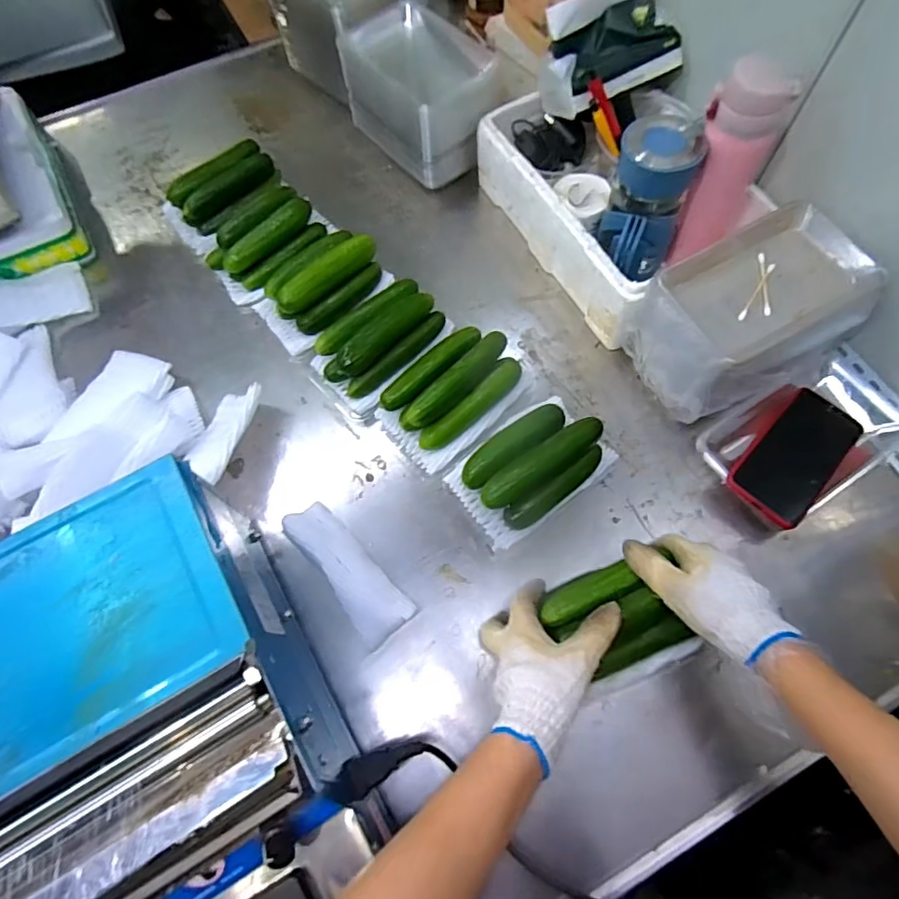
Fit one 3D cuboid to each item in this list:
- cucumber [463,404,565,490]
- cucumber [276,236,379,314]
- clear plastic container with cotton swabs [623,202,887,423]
[{"bbox_3d":[0.067,-0.004,0.572,0.129,0.032,0.035,-35,71,-12],"label":"cucumber"},{"bbox_3d":[-0.142,-0.207,0.625,0.130,0.029,0.028,-43,72,-14],"label":"cucumber"},{"bbox_3d":[0.315,-0.136,0.569,0.209,0.128,0.136,-27,70,-8],"label":"clear plastic container with cotton swabs"}]

